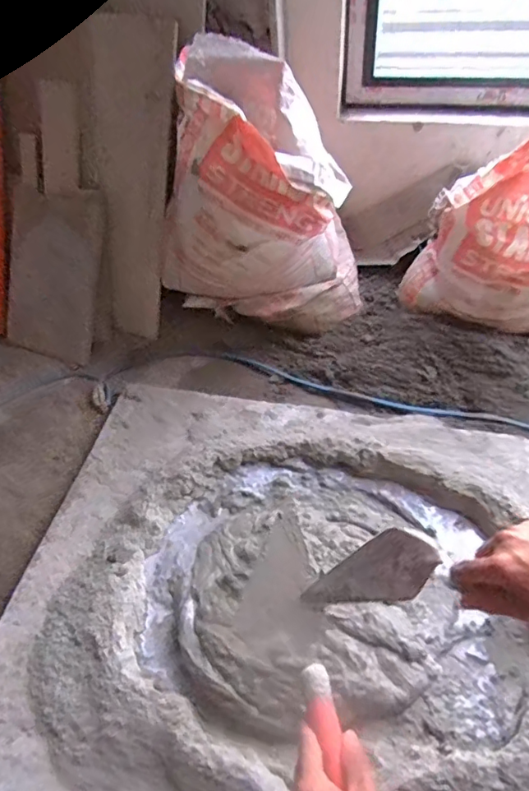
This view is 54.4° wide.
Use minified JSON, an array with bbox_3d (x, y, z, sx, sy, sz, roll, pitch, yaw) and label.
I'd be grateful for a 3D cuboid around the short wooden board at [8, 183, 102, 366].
[{"bbox_3d":[-0.443,-0.251,1.076,0.194,0.337,0.020,11,17,7],"label":"short wooden board"}]

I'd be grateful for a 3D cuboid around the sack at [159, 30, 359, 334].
[{"bbox_3d":[0.001,-0.354,0.970,0.348,0.446,0.286,16,54,18],"label":"sack"}]

